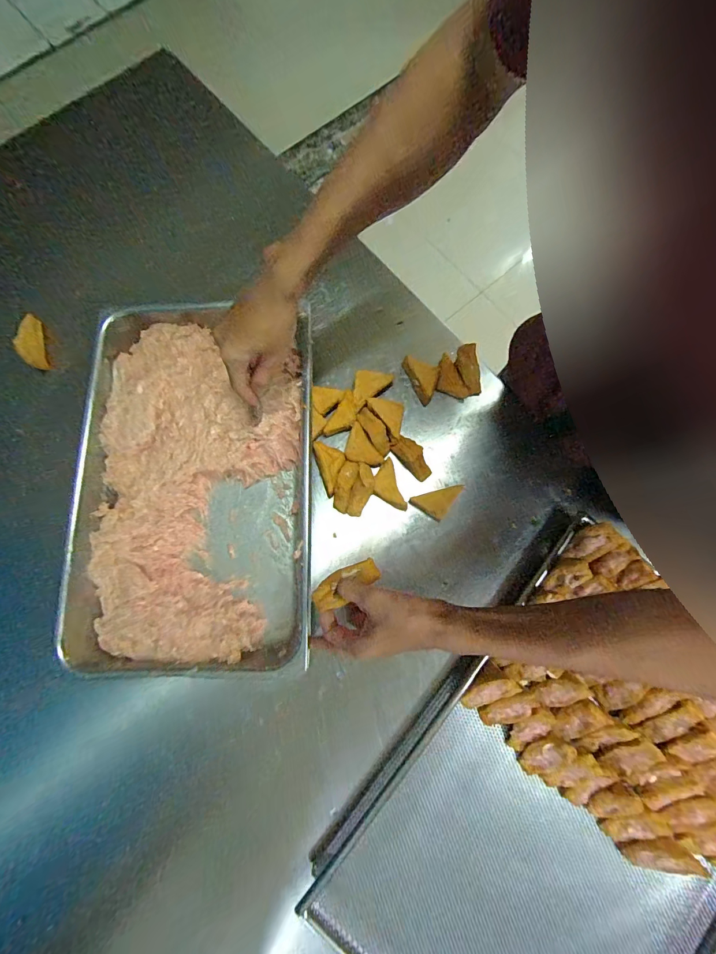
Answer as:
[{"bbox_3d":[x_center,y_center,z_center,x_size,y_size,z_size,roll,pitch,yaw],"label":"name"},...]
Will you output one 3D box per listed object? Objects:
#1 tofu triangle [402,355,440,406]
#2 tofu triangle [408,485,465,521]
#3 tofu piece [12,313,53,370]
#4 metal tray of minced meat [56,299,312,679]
[{"bbox_3d":[0.104,-0.159,0.598,0.040,0.034,0.079,-25,80,-4],"label":"tofu triangle"},{"bbox_3d":[0.121,0.042,0.568,0.080,0.030,0.041,-15,79,-2],"label":"tofu triangle"},{"bbox_3d":[-0.530,-0.221,0.608,0.035,0.030,0.085,-4,97,0],"label":"tofu piece"},{"bbox_3d":[-0.234,-0.008,0.556,0.329,0.079,0.522,-1,79,0],"label":"metal tray of minced meat"}]

